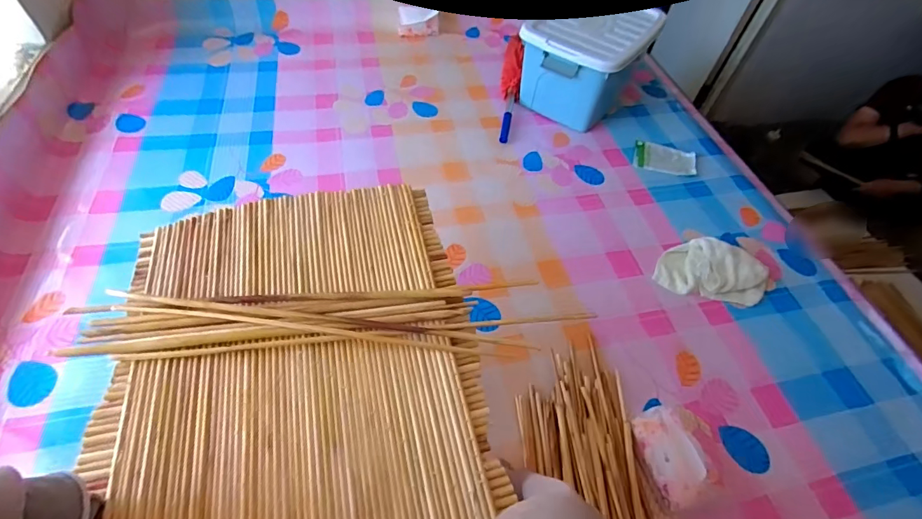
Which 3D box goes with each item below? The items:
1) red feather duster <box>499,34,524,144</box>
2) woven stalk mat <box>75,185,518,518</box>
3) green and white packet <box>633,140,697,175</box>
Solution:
[{"bbox_3d":[0.156,-0.549,1.345,0.070,0.070,0.475,7,55,1],"label":"red feather duster"},{"bbox_3d":[-0.200,0.114,0.533,0.411,0.026,0.481,-10,56,-11],"label":"woven stalk mat"},{"bbox_3d":[0.578,-0.286,1.225,0.167,0.018,0.114,18,56,8],"label":"green and white packet"}]

